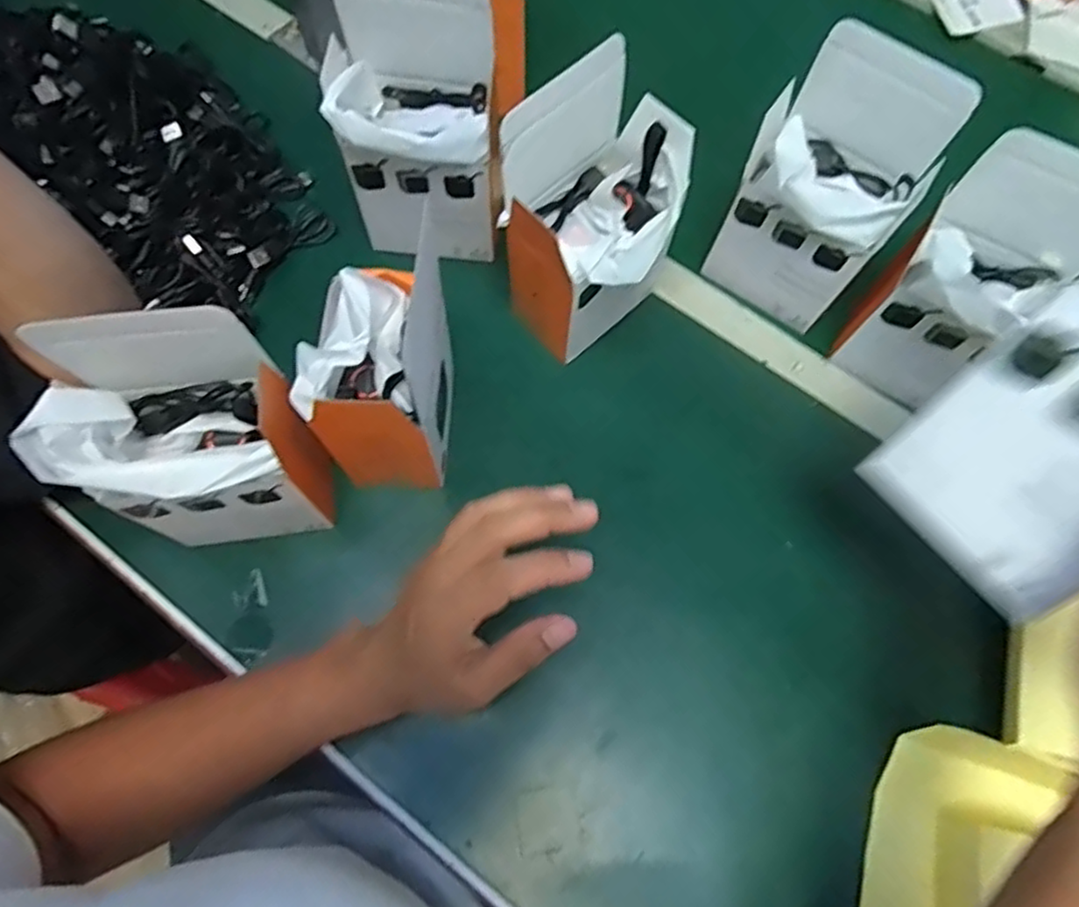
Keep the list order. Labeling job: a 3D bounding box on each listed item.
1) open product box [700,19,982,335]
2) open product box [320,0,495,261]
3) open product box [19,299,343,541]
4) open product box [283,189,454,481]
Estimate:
[{"bbox_3d":[0.191,-0.176,0.473,0.101,0.170,0.093,29,72,9],"label":"open product box"},{"bbox_3d":[-0.081,-0.209,0.464,0.094,0.170,0.079,6,70,1],"label":"open product box"},{"bbox_3d":[-0.185,-0.003,0.389,0.102,0.188,0.066,-9,70,-5],"label":"open product box"},{"bbox_3d":[-0.095,-0.039,0.417,0.071,0.165,0.106,7,70,1],"label":"open product box"}]

